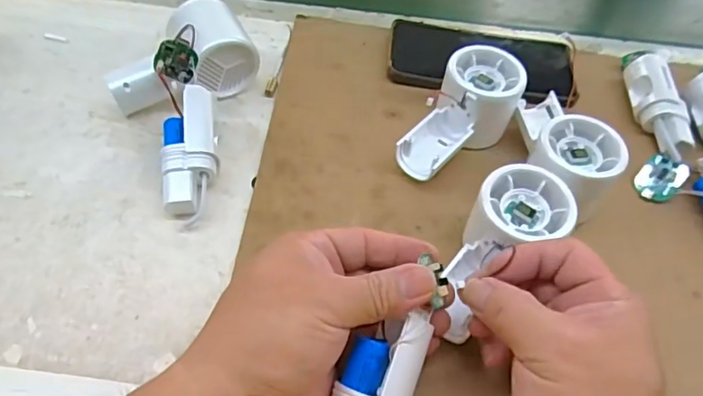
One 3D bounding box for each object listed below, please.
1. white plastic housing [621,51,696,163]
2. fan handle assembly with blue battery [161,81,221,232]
[{"bbox_3d":[0.252,-0.081,0.458,0.031,0.033,0.123,-4,54,-8],"label":"white plastic housing"},{"bbox_3d":[-0.113,-0.031,0.383,0.037,0.024,0.102,2,70,-4],"label":"fan handle assembly with blue battery"}]

